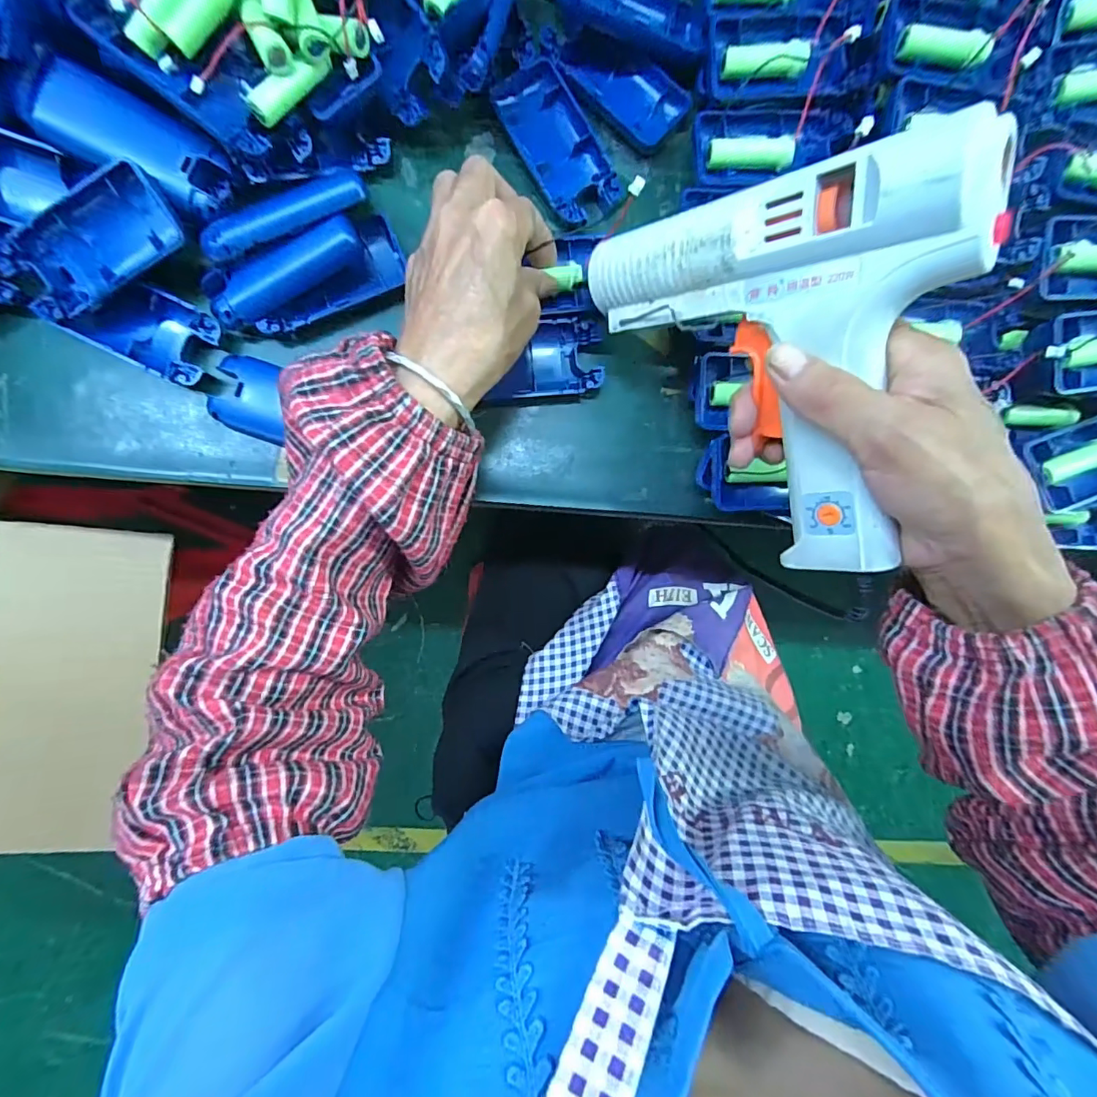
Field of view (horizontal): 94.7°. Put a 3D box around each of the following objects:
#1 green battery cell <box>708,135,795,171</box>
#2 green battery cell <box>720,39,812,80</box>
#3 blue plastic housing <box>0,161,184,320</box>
[{"bbox_3d":[0.116,-0.227,0.290,0.047,0.014,0.015,2,91,-4],"label":"green battery cell"},{"bbox_3d":[0.124,-0.279,0.289,0.049,0.012,0.013,-6,91,-4],"label":"green battery cell"},{"bbox_3d":[-0.239,-0.159,0.266,0.091,0.012,0.042,-31,115,5],"label":"blue plastic housing"}]

